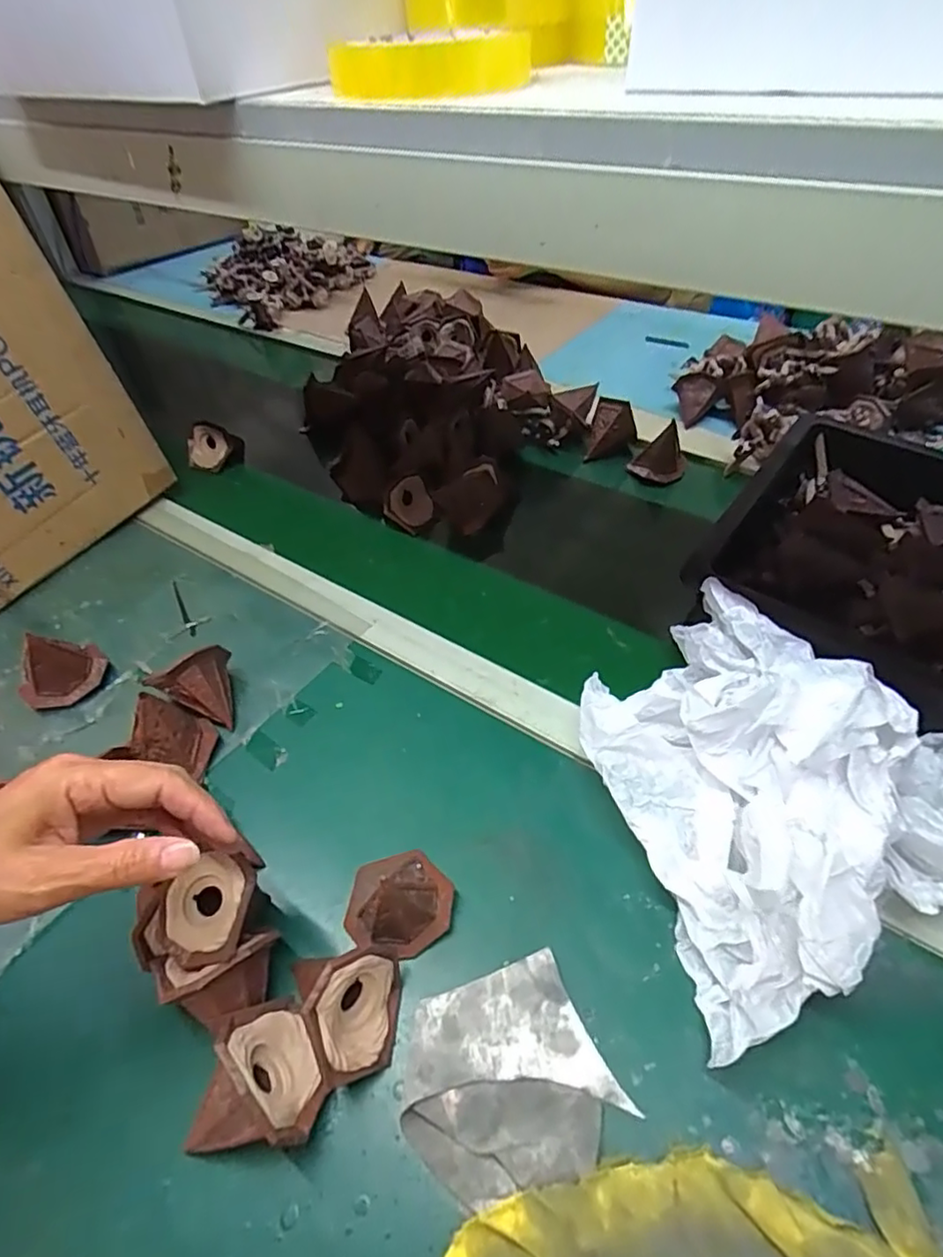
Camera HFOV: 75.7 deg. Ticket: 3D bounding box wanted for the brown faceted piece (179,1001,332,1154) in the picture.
[{"bbox_3d":[-0.110,0.227,0.312,0.064,0.054,0.061,-3,46,3],"label":"brown faceted piece"}]

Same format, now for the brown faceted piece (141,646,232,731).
[{"bbox_3d":[-0.214,0.048,0.482,0.064,0.055,0.055,-33,52,-24],"label":"brown faceted piece"}]

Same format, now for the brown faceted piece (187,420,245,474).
[{"bbox_3d":[-0.322,-0.228,0.758,0.068,0.058,0.025,-8,46,-3],"label":"brown faceted piece"}]

